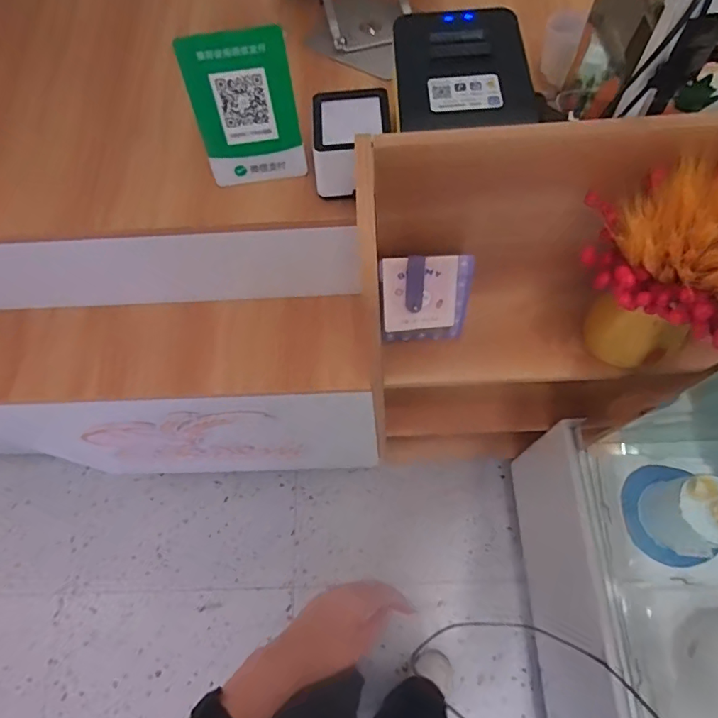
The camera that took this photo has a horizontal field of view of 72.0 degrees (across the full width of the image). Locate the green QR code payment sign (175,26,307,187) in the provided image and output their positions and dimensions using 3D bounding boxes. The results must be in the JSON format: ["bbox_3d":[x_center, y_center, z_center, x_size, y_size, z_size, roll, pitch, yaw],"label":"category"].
[{"bbox_3d":[-0.128,-0.281,0.564,0.111,0.156,0.006,-10,43,-2],"label":"green QR code payment sign"}]

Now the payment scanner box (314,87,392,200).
[{"bbox_3d":[-0.004,-0.251,0.577,0.093,0.084,0.103,-2,68,2],"label":"payment scanner box"}]

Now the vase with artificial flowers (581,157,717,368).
[{"bbox_3d":[0.314,-0.085,0.542,0.170,0.275,0.132,28,72,13],"label":"vase with artificial flowers"}]

